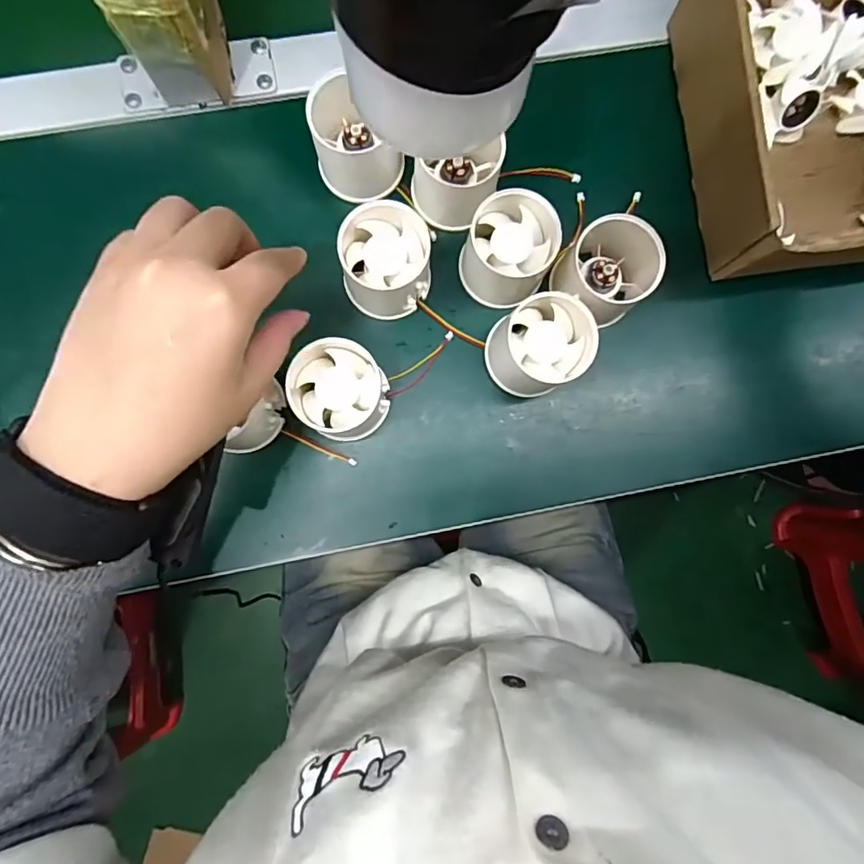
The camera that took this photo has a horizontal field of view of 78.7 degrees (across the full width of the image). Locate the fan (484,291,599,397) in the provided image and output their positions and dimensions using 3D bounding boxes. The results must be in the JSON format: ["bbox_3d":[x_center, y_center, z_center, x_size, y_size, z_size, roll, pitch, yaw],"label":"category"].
[{"bbox_3d":[0.063,-0.051,0.321,0.051,0.051,0.053,-26,88,-8],"label":"fan"}]

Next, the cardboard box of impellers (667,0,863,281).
[{"bbox_3d":[0.266,-0.207,0.332,0.199,0.075,0.212,-5,86,-7],"label":"cardboard box of impellers"}]

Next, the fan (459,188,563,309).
[{"bbox_3d":[0.047,-0.109,0.321,0.048,0.051,0.053,-26,88,-8],"label":"fan"}]

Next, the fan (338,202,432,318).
[{"bbox_3d":[-0.028,-0.103,0.322,0.055,0.045,0.055,1,85,-6],"label":"fan"}]

